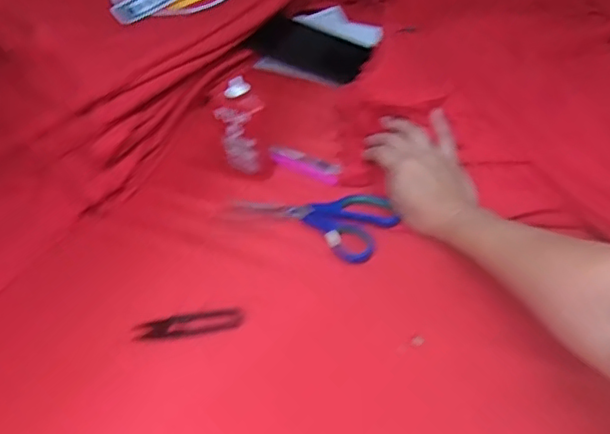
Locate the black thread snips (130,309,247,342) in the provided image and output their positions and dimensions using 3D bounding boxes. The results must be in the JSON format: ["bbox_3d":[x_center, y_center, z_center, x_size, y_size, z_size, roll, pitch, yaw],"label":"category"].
[{"bbox_3d":[-0.107,0.099,0.536,0.099,0.006,0.023,-8,45,2],"label":"black thread snips"}]

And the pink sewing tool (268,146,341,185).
[{"bbox_3d":[0.000,-0.061,0.664,0.087,0.013,0.023,19,52,26],"label":"pink sewing tool"}]

